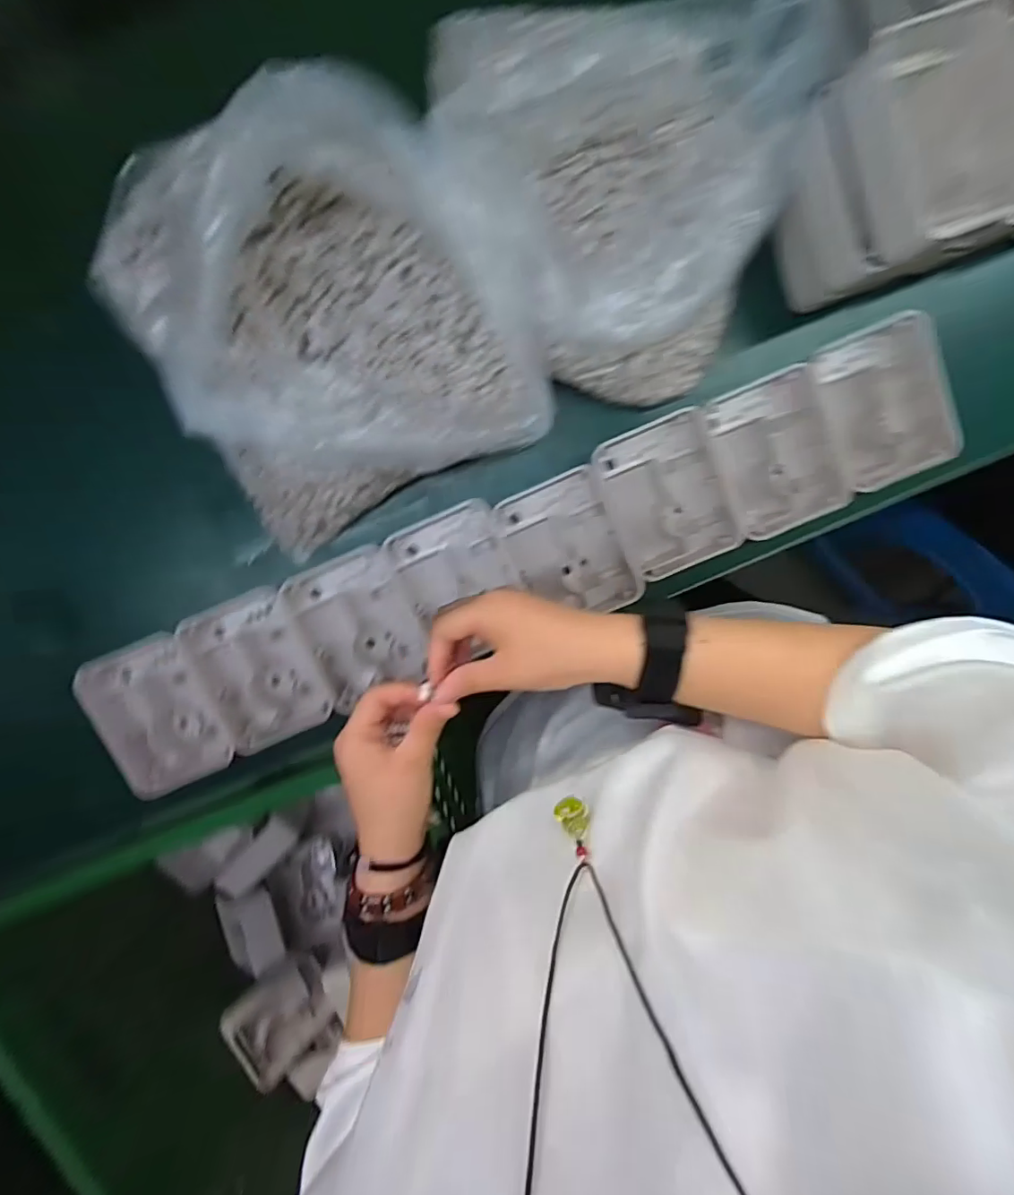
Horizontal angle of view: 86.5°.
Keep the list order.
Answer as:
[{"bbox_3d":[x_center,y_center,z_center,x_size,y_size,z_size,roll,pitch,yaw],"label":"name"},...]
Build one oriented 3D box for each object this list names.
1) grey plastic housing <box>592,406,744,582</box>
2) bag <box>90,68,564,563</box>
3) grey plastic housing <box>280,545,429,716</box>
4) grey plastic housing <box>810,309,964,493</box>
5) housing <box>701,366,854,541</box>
[{"bbox_3d":[0.144,-0.090,0.479,0.099,0.039,0.129,-22,99,3],"label":"grey plastic housing"},{"bbox_3d":[-0.118,-0.185,0.390,0.274,0.146,0.237,-22,99,3],"label":"bag"},{"bbox_3d":[-0.133,0.024,0.495,0.100,0.041,0.127,-21,99,3],"label":"grey plastic housing"},{"bbox_3d":[0.329,-0.169,0.470,0.098,0.033,0.130,-22,99,3],"label":"grey plastic housing"},{"bbox_3d":[0.236,-0.127,0.479,0.097,0.035,0.128,-22,99,3],"label":"housing"}]

